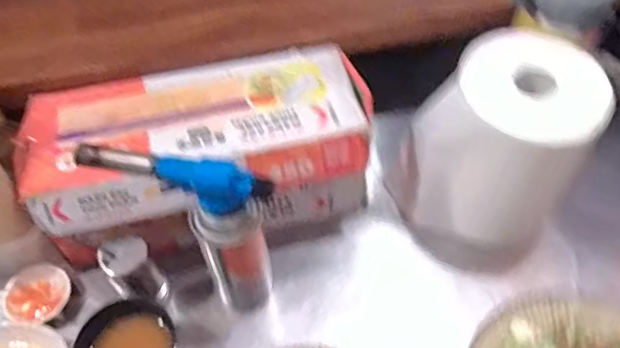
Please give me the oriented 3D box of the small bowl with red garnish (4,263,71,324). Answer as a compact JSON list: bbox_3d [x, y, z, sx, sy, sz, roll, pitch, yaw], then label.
[{"bbox_3d":[-0.303,0.133,0.635,0.066,0.028,0.063,-1,55,1],"label":"small bowl with red garnish"}]

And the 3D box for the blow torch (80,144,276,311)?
[{"bbox_3d":[-0.113,0.053,0.565,0.156,0.221,0.062,17,57,13],"label":"blow torch"}]

